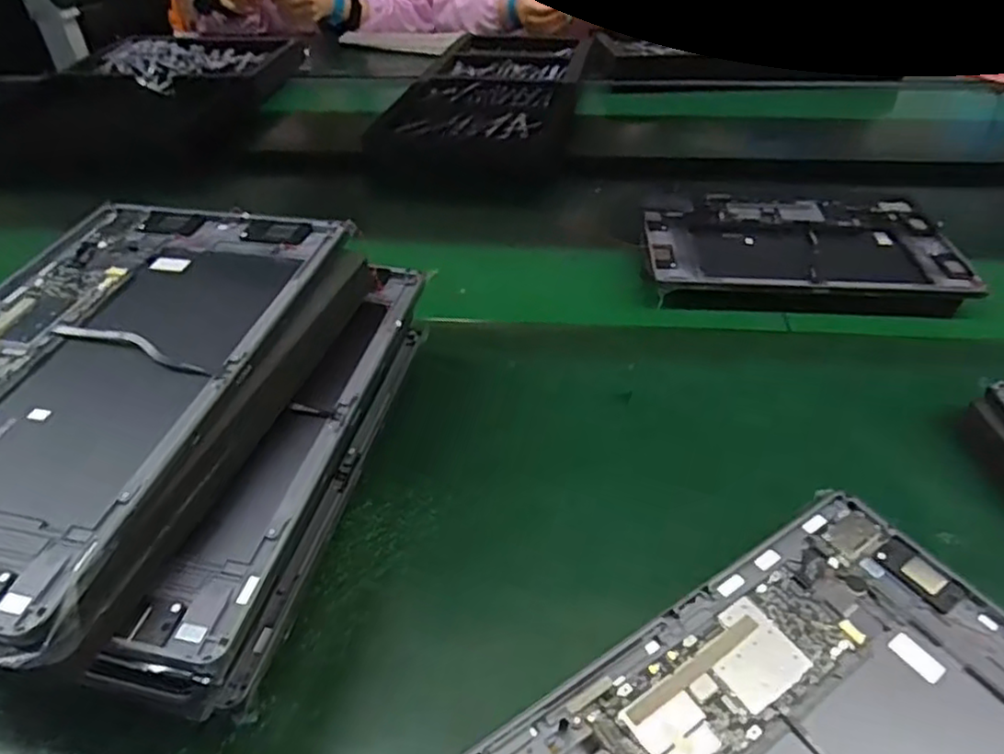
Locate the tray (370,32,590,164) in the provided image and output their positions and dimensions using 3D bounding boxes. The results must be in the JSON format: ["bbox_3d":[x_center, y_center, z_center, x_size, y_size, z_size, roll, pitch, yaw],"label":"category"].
[{"bbox_3d":[-0.002,-0.387,0.889,0.213,0.055,0.494,5,40,8],"label":"tray"}]

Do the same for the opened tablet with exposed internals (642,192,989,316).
[{"bbox_3d":[0.247,-0.108,0.555,0.246,0.025,0.153,3,41,5],"label":"opened tablet with exposed internals"}]

